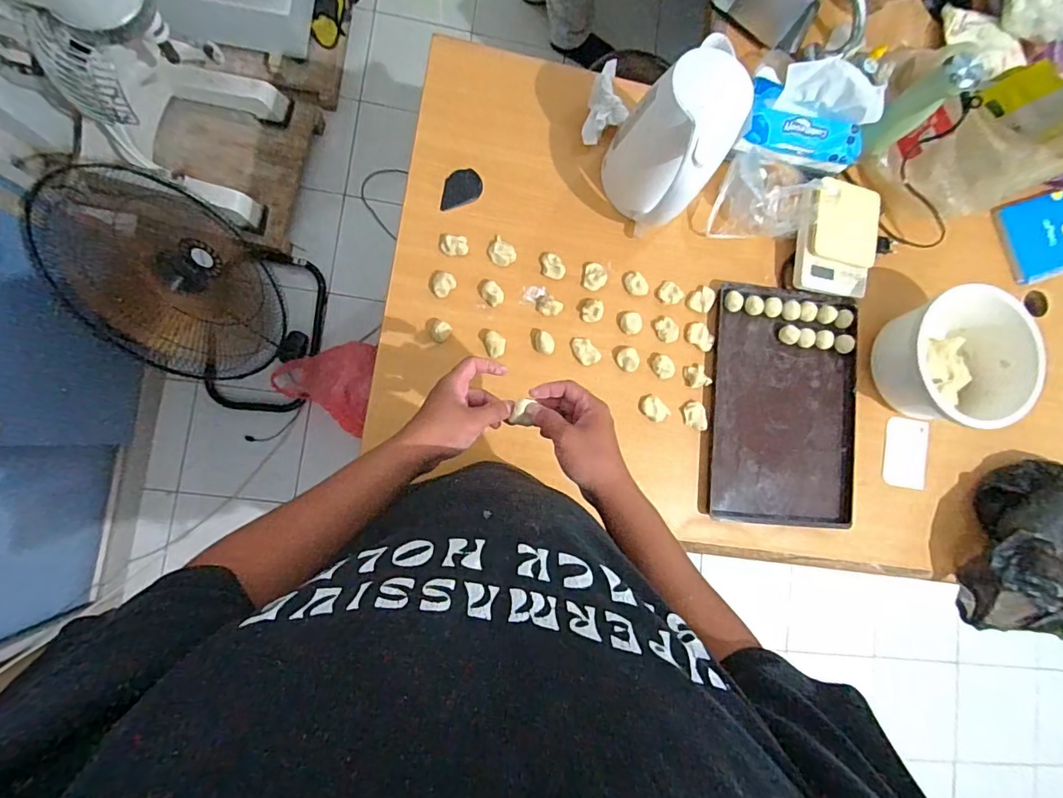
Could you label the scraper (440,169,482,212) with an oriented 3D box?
[{"bbox_3d":[-0.110,-0.320,0.758,0.073,0.004,0.052,-26,92,-15],"label":"scraper"}]

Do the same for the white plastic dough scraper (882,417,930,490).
[{"bbox_3d":[0.621,0.089,0.823,0.070,0.010,0.112,8,85,7],"label":"white plastic dough scraper"}]

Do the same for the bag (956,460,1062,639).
[{"bbox_3d":[0.788,0.231,0.752,0.164,0.125,0.273,14,84,-7],"label":"bag"}]

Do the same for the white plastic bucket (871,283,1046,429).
[{"bbox_3d":[0.659,-0.059,0.777,0.199,0.113,0.194,1,85,-8],"label":"white plastic bucket"}]

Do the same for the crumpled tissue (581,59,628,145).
[{"bbox_3d":[0.120,-0.452,0.768,0.062,0.053,0.111,19,83,-6],"label":"crumpled tissue"}]

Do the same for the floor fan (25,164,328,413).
[{"bbox_3d":[-0.768,-0.248,1.146,0.396,0.486,0.518,5,85,-8],"label":"floor fan"}]

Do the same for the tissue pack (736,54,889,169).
[{"bbox_3d":[0.428,-0.433,0.754,0.184,0.107,0.108,7,85,-8],"label":"tissue pack"}]

